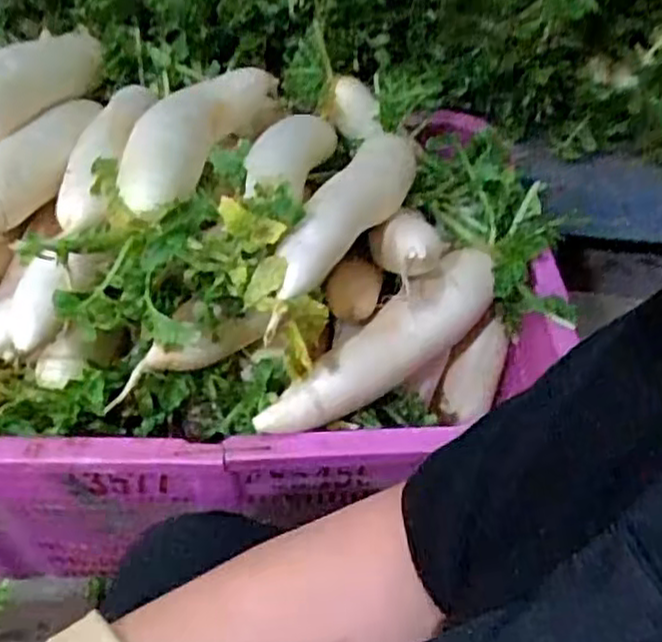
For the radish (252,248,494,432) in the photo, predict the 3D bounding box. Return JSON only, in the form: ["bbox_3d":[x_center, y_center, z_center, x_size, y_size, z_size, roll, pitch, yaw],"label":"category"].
[{"bbox_3d":[0.053,0.018,0.689,0.297,0.055,0.061,-35,59,-29],"label":"radish"}]

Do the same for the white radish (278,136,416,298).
[{"bbox_3d":[0.022,-0.114,0.698,0.056,0.051,0.331,19,35,13],"label":"white radish"}]

